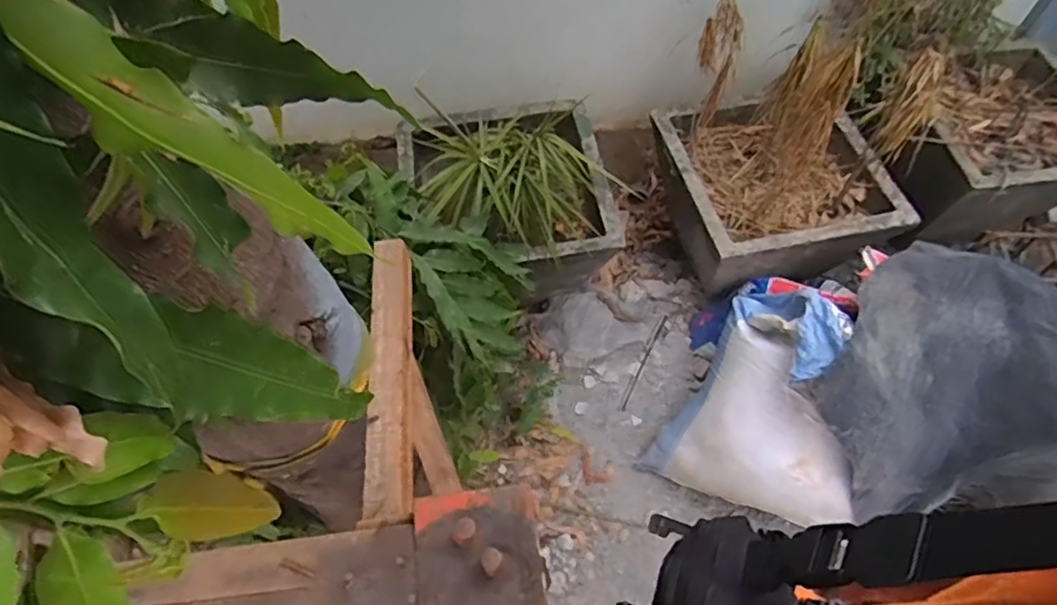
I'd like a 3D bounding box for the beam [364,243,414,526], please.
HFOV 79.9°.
[{"bbox_3d":[-0.150,0.072,0.683,0.044,0.035,0.321,-5,56,-4],"label":"beam"}]

